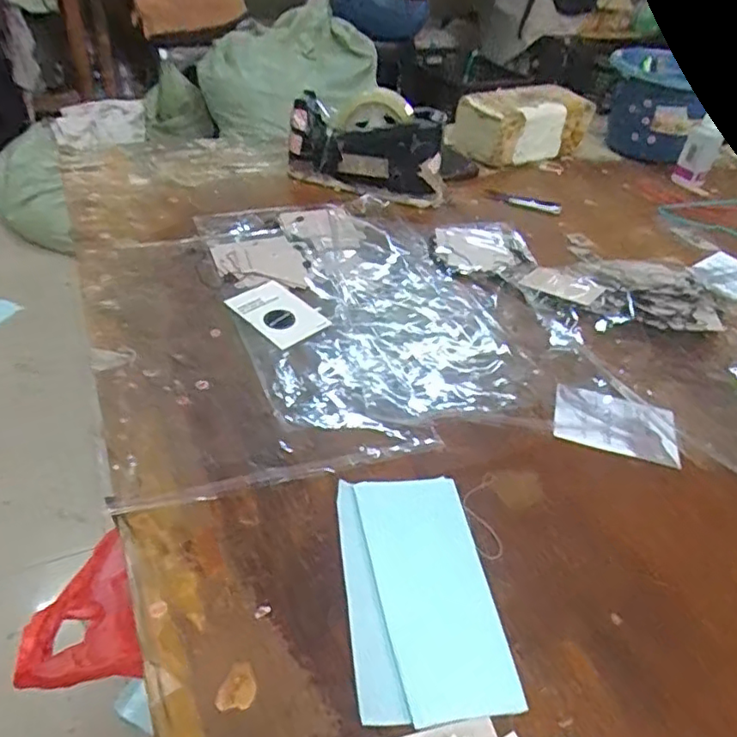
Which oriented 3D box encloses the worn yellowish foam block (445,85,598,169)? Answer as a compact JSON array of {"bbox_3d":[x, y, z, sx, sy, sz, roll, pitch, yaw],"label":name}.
[{"bbox_3d":[0.230,-0.368,0.941,0.204,0.091,0.100,-19,46,-27],"label":"worn yellowish foam block"}]

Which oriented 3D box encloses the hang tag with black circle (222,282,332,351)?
[{"bbox_3d":[-0.088,-0.054,0.595,0.091,0.004,0.059,34,48,29],"label":"hang tag with black circle"}]

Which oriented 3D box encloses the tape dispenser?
[{"bbox_3d":[0.000,-0.287,0.791,0.198,0.101,0.075,14,41,9],"label":"tape dispenser"}]

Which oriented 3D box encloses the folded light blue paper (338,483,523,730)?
[{"bbox_3d":[0.031,0.138,0.390,0.092,0.009,0.159,-2,41,-10],"label":"folded light blue paper"}]

